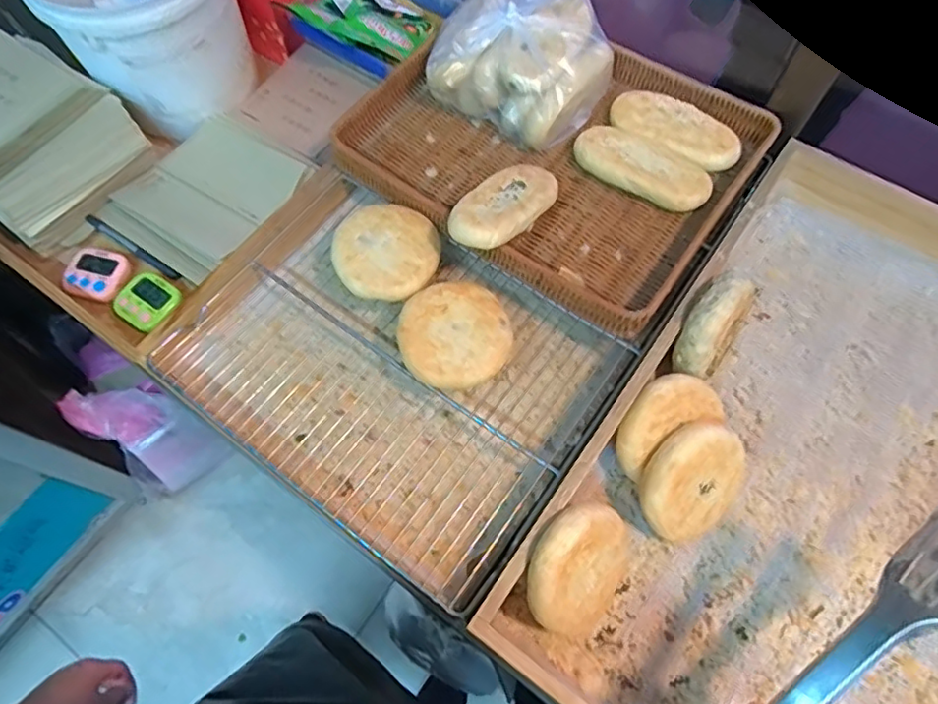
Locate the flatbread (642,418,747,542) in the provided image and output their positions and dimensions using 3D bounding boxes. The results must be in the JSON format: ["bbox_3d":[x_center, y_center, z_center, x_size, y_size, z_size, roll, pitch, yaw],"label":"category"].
[{"bbox_3d":[0.201,0.116,0.529,0.101,0.026,0.106,-8,109,-23],"label":"flatbread"}]

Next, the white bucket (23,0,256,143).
[{"bbox_3d":[-0.383,-0.404,0.711,0.214,0.169,0.206,0,66,1],"label":"white bucket"}]

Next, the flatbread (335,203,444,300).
[{"bbox_3d":[-0.086,-0.106,0.612,0.106,0.016,0.107,-1,66,2],"label":"flatbread"}]

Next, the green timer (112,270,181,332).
[{"bbox_3d":[-0.355,-0.055,0.654,0.063,0.011,0.060,31,70,14],"label":"green timer"}]

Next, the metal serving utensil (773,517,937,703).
[{"bbox_3d":[0.212,0.217,0.370,0.036,0.024,0.280,43,96,14],"label":"metal serving utensil"}]

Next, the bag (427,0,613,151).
[{"bbox_3d":[0.056,-0.334,0.669,0.196,0.093,0.152,23,68,11],"label":"bag"}]

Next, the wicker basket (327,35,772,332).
[{"bbox_3d":[0.088,-0.231,0.663,0.410,0.063,0.318,33,70,14],"label":"wicker basket"}]

